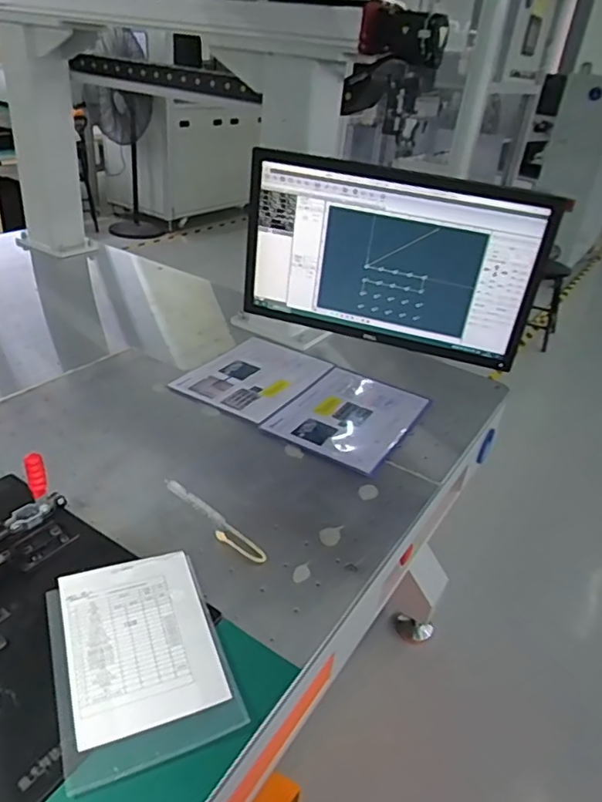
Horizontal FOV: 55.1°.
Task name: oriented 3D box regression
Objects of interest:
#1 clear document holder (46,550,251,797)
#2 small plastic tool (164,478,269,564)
[{"bbox_3d":[-0.173,0.265,0.619,0.167,0.011,0.239,-8,35,-23],"label":"clear document holder"},{"bbox_3d":[-0.120,0.159,0.792,0.192,0.015,0.028,29,38,32],"label":"small plastic tool"}]

